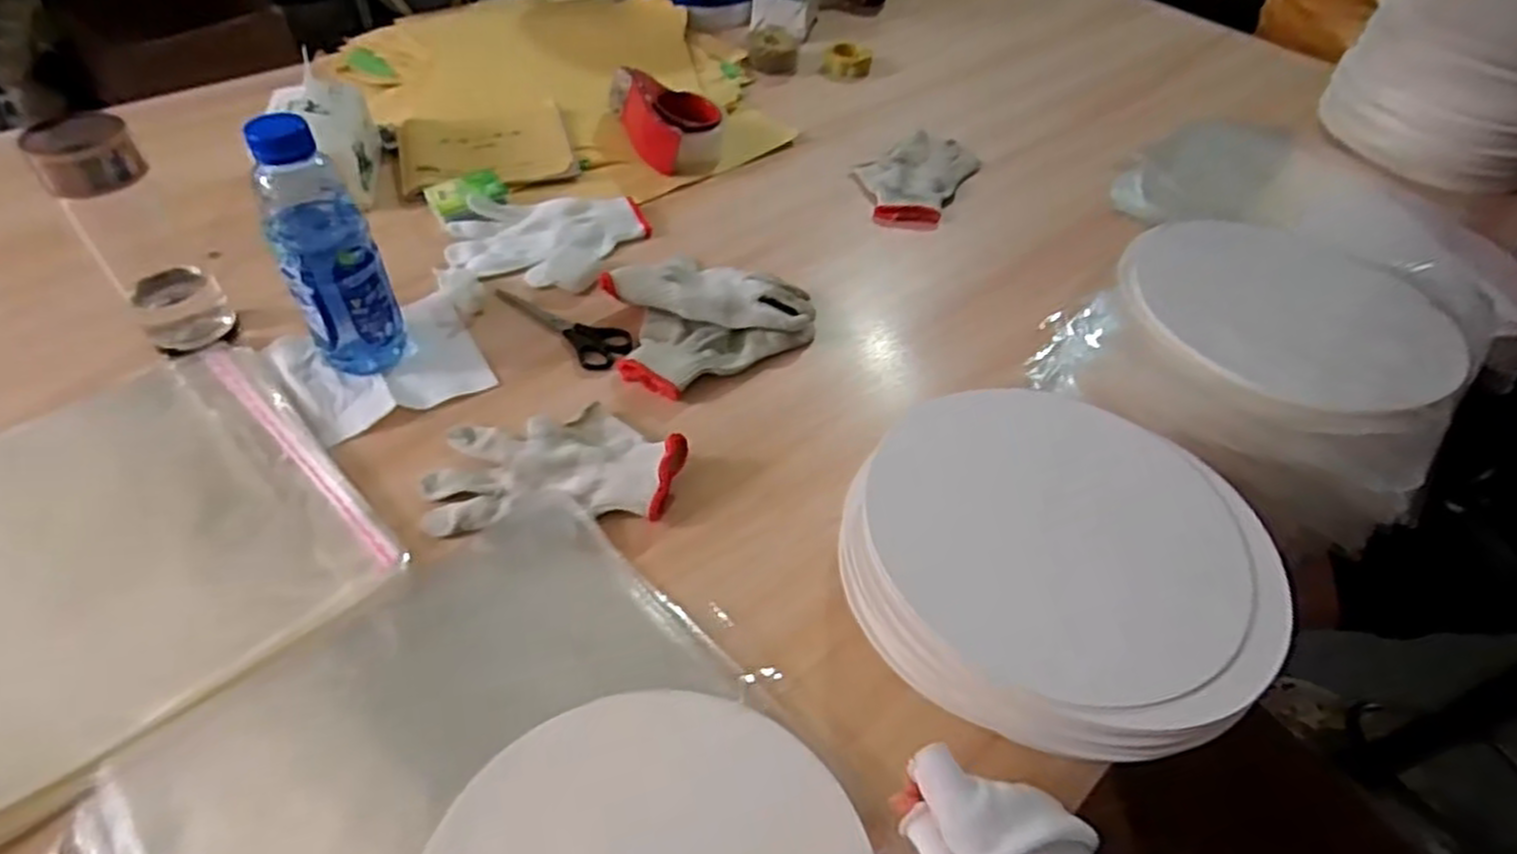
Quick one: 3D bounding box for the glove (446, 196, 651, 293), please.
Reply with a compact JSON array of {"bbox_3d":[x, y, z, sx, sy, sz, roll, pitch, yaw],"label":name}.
[{"bbox_3d":[-0.209,-0.189,0.790,0.195,0.021,0.136,-9,47,-12],"label":"glove"}]

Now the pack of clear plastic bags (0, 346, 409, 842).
[{"bbox_3d":[-0.460,0.092,0.516,0.306,0.022,0.339,36,54,27],"label":"pack of clear plastic bags"}]

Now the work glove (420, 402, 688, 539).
[{"bbox_3d":[-0.151,0.024,0.587,0.182,0.029,0.097,-3,46,-7],"label":"work glove"}]

